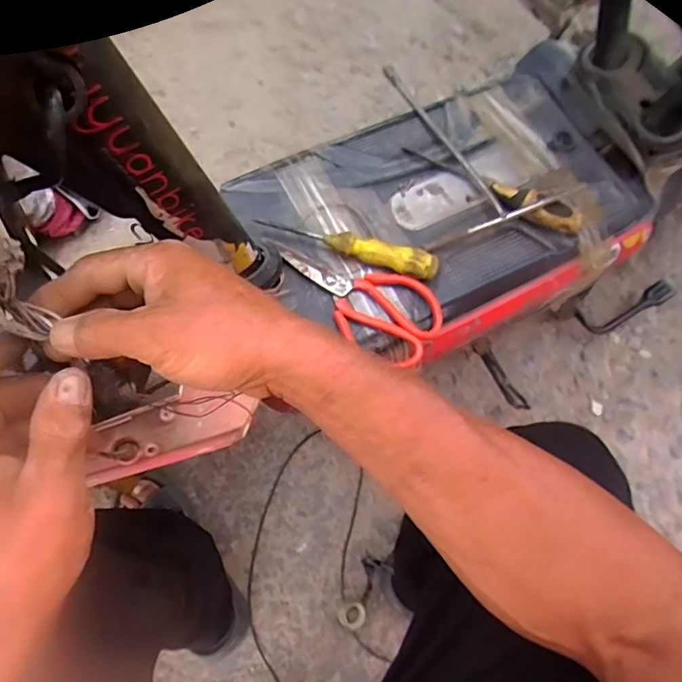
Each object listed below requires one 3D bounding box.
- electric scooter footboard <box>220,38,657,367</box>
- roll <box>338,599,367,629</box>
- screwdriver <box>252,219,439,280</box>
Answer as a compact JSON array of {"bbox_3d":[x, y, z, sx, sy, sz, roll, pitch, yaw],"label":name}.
[{"bbox_3d":[0.139,-0.161,0.605,0.466,0.073,0.282,-28,72,-11],"label":"electric scooter footboard"},{"bbox_3d":[0.018,0.399,0.757,0.039,0.012,0.038,0,69,-1],"label":"roll"},{"bbox_3d":[0.008,-0.103,0.549,0.191,0.025,0.032,15,69,5],"label":"screwdriver"}]

